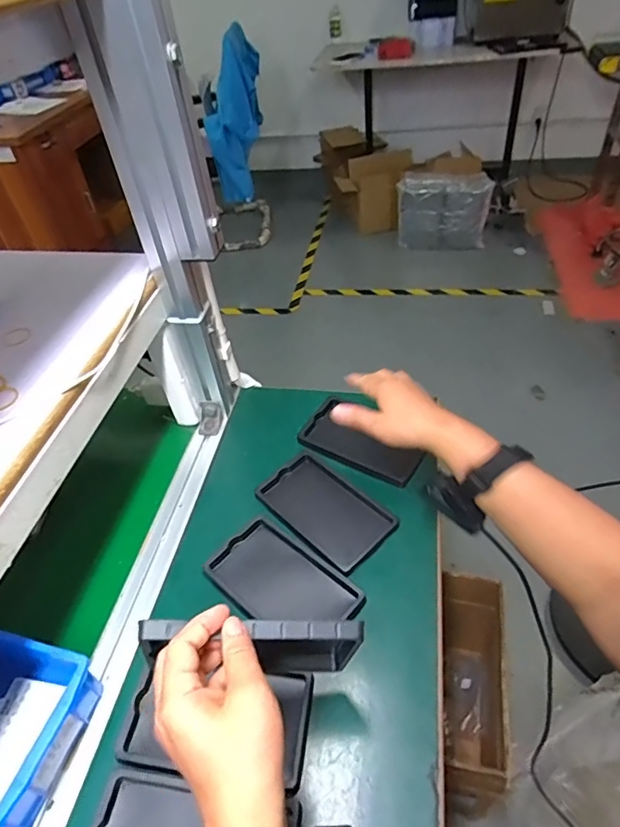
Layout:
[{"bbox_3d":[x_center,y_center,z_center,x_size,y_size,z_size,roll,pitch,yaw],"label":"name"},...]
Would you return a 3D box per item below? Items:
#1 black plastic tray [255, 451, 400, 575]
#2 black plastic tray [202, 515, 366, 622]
[{"bbox_3d":[0.018,0.111,0.602,0.096,0.009,0.159,-36,51,-26],"label":"black plastic tray"},{"bbox_3d":[-0.030,0.181,0.539,0.153,0.018,0.092,30,56,31],"label":"black plastic tray"}]

